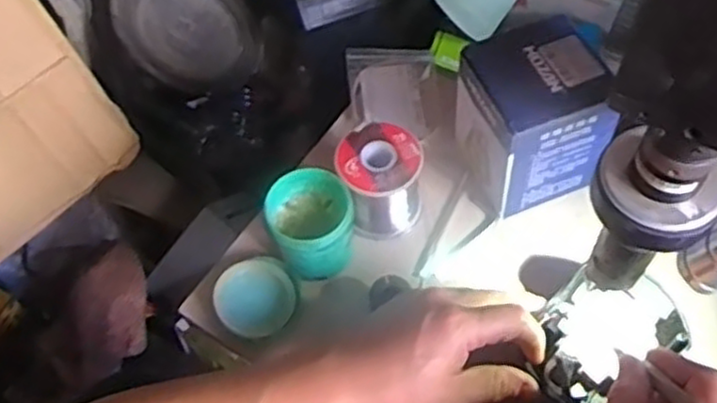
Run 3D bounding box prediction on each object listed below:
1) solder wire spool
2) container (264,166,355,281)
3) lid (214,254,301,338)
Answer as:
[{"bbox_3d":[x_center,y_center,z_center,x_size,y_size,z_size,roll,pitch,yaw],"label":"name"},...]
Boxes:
[{"bbox_3d":[0.017,-0.014,0.560,0.060,0.076,0.054,-4,57,2],"label":"solder wire spool"},{"bbox_3d":[-0.035,0.017,0.543,0.059,0.060,0.064,-2,57,3],"label":"container"},{"bbox_3d":[-0.076,0.070,0.542,0.055,0.016,0.060,-2,57,3],"label":"lid"}]

